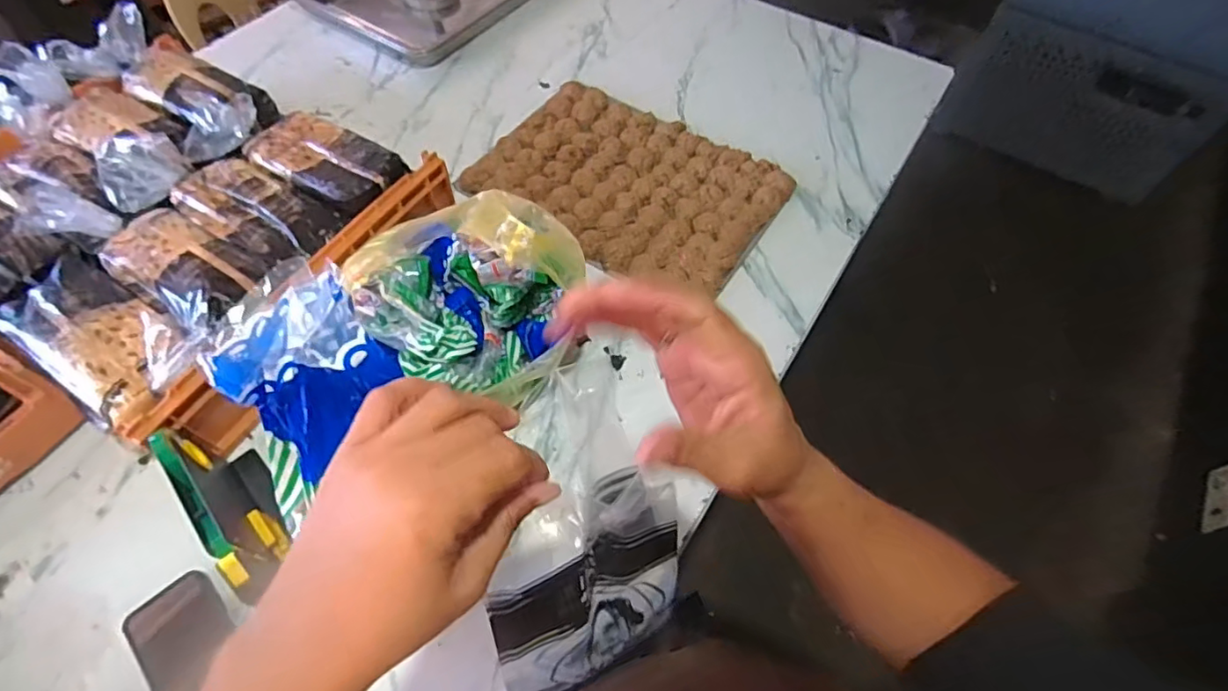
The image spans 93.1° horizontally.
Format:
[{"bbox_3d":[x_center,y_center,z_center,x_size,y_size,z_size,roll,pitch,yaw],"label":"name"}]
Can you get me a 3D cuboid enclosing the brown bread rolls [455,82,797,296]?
[{"bbox_3d":[0.022,-0.258,0.916,0.439,0.031,0.294,30,62,14],"label":"brown bread rolls"}]

